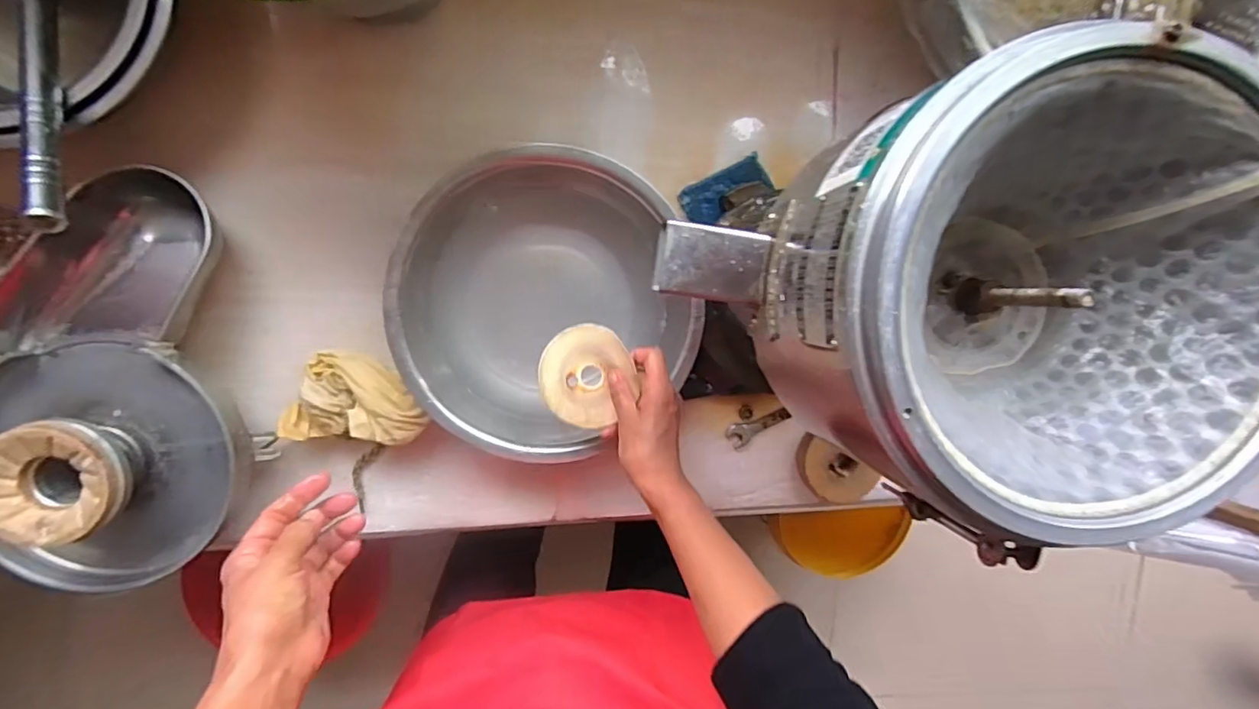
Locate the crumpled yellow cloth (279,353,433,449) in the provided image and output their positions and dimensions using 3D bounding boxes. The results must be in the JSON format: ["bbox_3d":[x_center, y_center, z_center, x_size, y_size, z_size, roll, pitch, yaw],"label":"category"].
[{"bbox_3d":[-0.286,0.046,0.596,0.149,0.058,0.092,3,97,-7],"label":"crumpled yellow cloth"}]

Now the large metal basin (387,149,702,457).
[{"bbox_3d":[-0.093,-0.059,0.614,0.302,0.080,0.301,-1,97,-7],"label":"large metal basin"}]

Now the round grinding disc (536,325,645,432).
[{"bbox_3d":[-0.040,0.021,0.541,0.089,0.020,0.095,-1,97,-7],"label":"round grinding disc"}]

